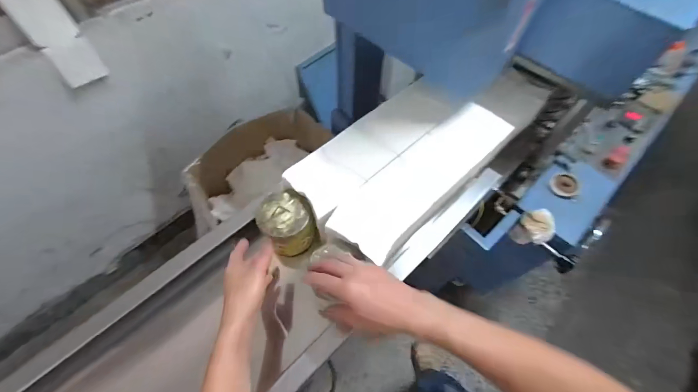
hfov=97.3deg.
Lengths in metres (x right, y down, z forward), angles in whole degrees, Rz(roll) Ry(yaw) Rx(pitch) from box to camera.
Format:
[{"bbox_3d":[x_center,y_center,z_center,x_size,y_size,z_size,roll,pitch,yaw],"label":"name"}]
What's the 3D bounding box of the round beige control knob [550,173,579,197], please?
[{"bbox_3d":[0.602,-0.031,0.858,0.066,0.019,0.065,2,78,26],"label":"round beige control knob"}]

